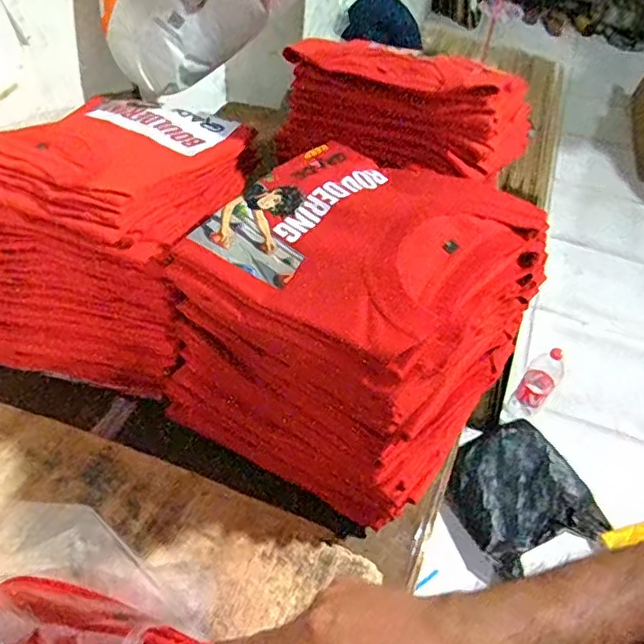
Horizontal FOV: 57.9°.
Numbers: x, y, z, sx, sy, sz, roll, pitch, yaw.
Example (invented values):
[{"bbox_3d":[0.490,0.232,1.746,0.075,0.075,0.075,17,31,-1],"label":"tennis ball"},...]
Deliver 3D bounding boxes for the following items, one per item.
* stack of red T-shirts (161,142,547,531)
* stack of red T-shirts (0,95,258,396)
[{"bbox_3d":[0.024,0.007,0.609,0.292,0.295,0.251,32,54,20],"label":"stack of red T-shirts"},{"bbox_3d":[-0.266,-0.126,0.721,0.286,0.253,0.319,11,50,4],"label":"stack of red T-shirts"}]

